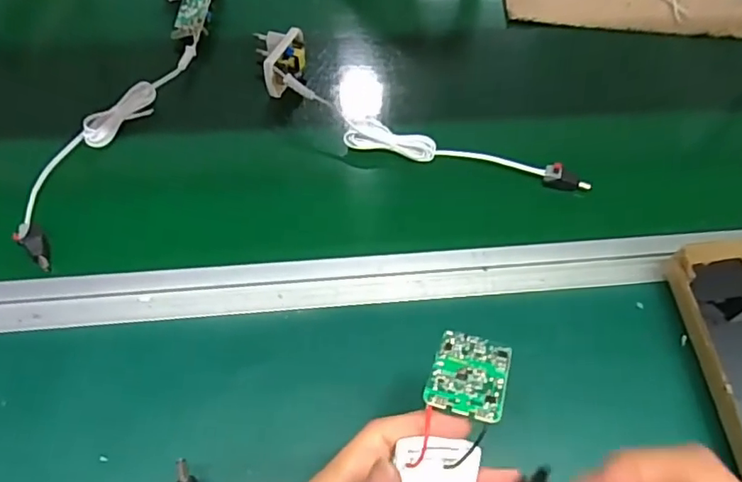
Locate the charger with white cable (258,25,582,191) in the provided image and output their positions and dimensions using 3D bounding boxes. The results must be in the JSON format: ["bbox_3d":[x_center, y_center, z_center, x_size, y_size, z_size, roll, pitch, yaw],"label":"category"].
[{"bbox_3d":[0.026,-0.103,0.488,0.321,0.037,0.070,28,61,14],"label":"charger with white cable"}]

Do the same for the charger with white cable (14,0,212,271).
[{"bbox_3d":[-0.211,-0.143,0.495,0.066,0.021,0.367,11,58,4],"label":"charger with white cable"}]

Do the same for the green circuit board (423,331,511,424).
[{"bbox_3d":[0.047,0.063,0.266,0.035,0.004,0.053,12,31,14],"label":"green circuit board"}]

